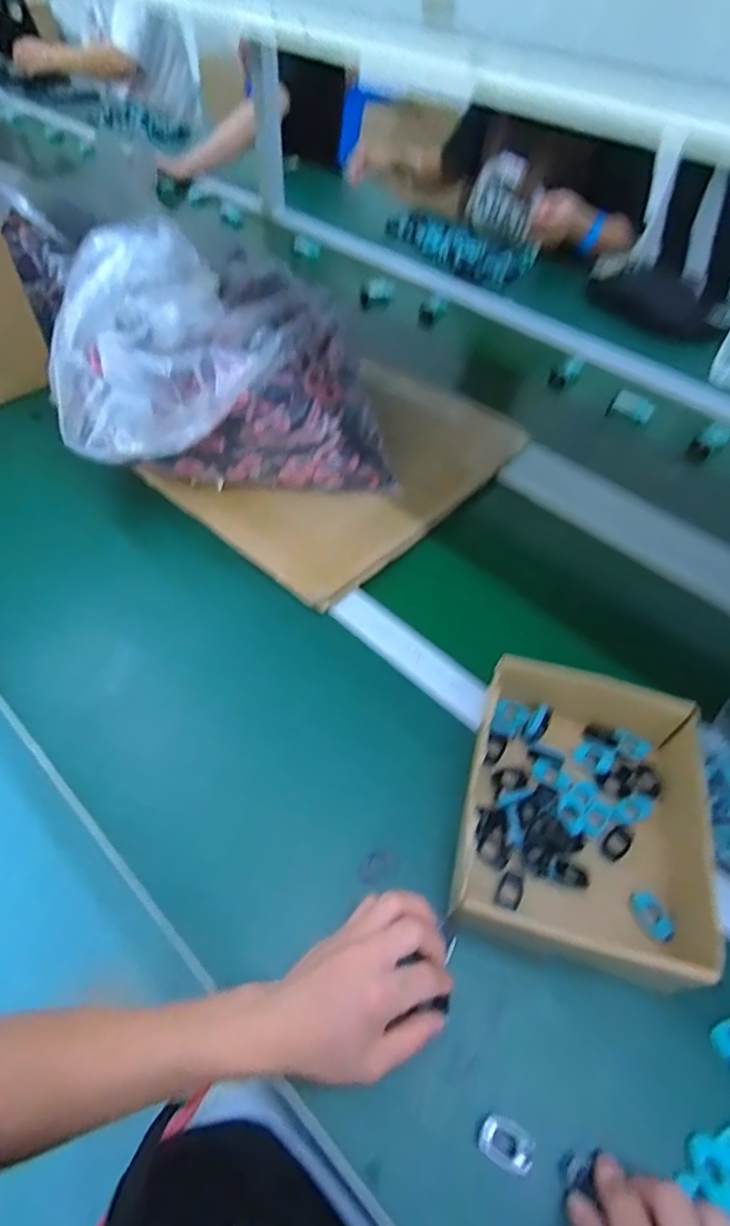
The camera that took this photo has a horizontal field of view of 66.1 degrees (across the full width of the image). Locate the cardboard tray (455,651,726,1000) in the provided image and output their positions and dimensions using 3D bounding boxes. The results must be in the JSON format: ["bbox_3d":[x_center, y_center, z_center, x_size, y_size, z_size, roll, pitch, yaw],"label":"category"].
[{"bbox_3d":[0.176,0.153,0.458,0.184,0.061,0.226,15,53,8],"label":"cardboard tray"}]

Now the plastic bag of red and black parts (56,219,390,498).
[{"bbox_3d":[-0.155,-0.276,0.655,0.344,0.249,0.221,-11,54,-12],"label":"plastic bag of red and black parts"}]

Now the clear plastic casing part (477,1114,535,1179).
[{"bbox_3d":[0.088,0.331,0.350,0.032,0.009,0.023,23,54,14],"label":"clear plastic casing part"}]

